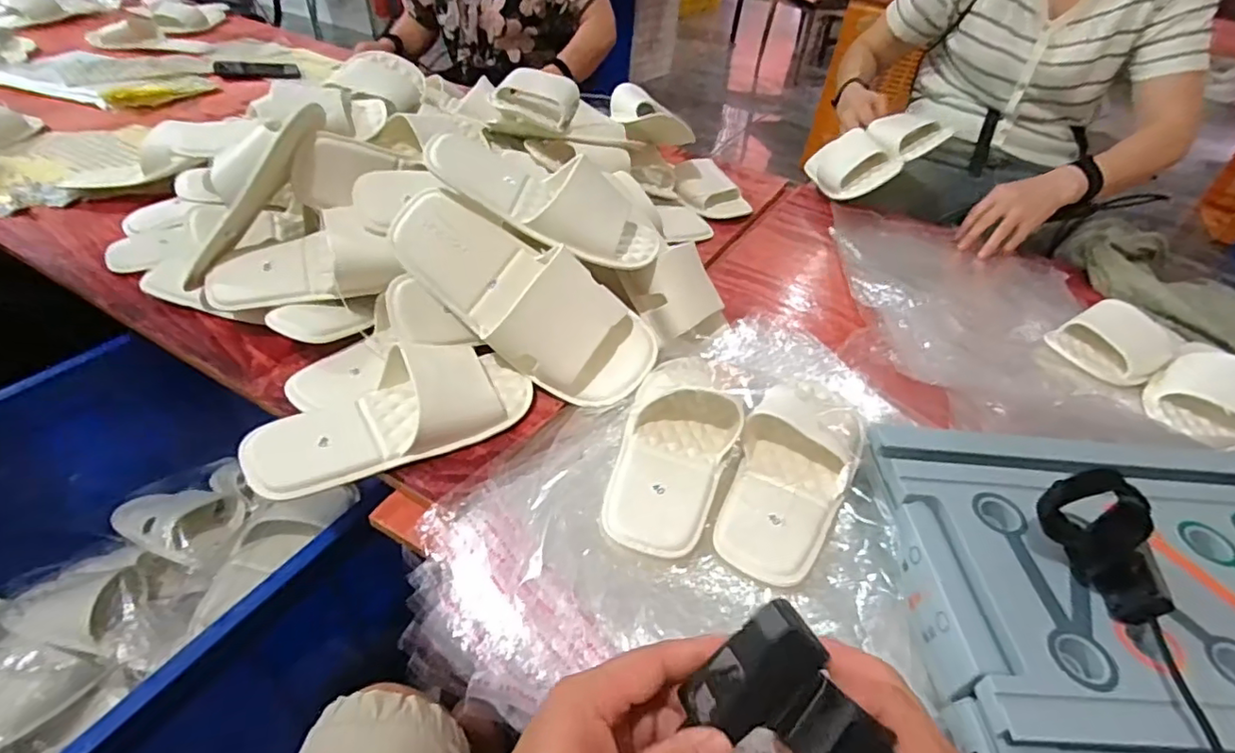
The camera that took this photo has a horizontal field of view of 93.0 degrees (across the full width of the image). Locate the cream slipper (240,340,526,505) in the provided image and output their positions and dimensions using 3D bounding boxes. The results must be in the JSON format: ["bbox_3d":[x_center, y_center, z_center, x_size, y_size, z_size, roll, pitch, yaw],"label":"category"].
[{"bbox_3d":[-0.195,0.025,0.518,0.235,0.058,0.102,-12,45,-20],"label":"cream slipper"}]

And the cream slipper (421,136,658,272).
[{"bbox_3d":[-0.065,-0.185,0.585,0.245,0.064,0.096,21,40,-10],"label":"cream slipper"}]

